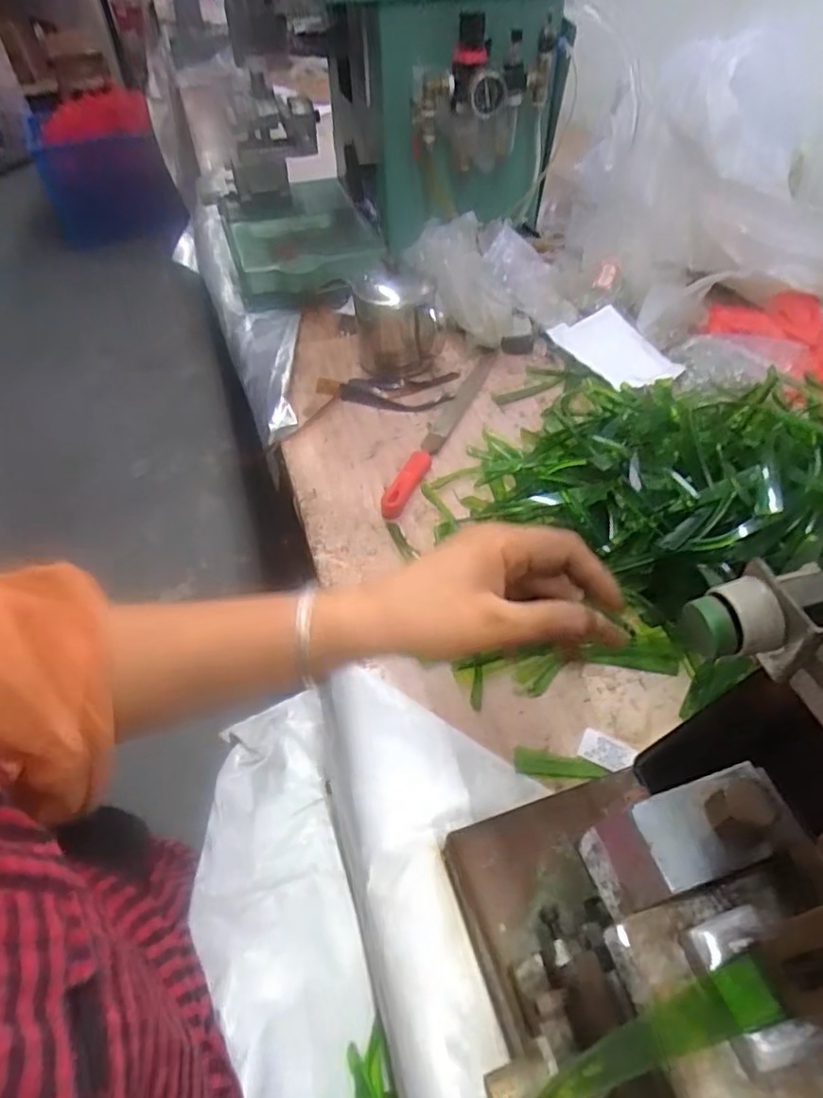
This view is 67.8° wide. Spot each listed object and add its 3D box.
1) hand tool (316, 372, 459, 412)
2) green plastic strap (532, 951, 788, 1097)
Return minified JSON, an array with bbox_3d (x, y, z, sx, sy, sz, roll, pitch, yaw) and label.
[{"bbox_3d":[-0.032,-0.176,0.682,0.156,0.014,0.054,6,52,7],"label":"hand tool"},{"bbox_3d":[0.054,0.146,0.162,0.123,0.014,0.023,-13,49,-32],"label":"green plastic strap"}]

